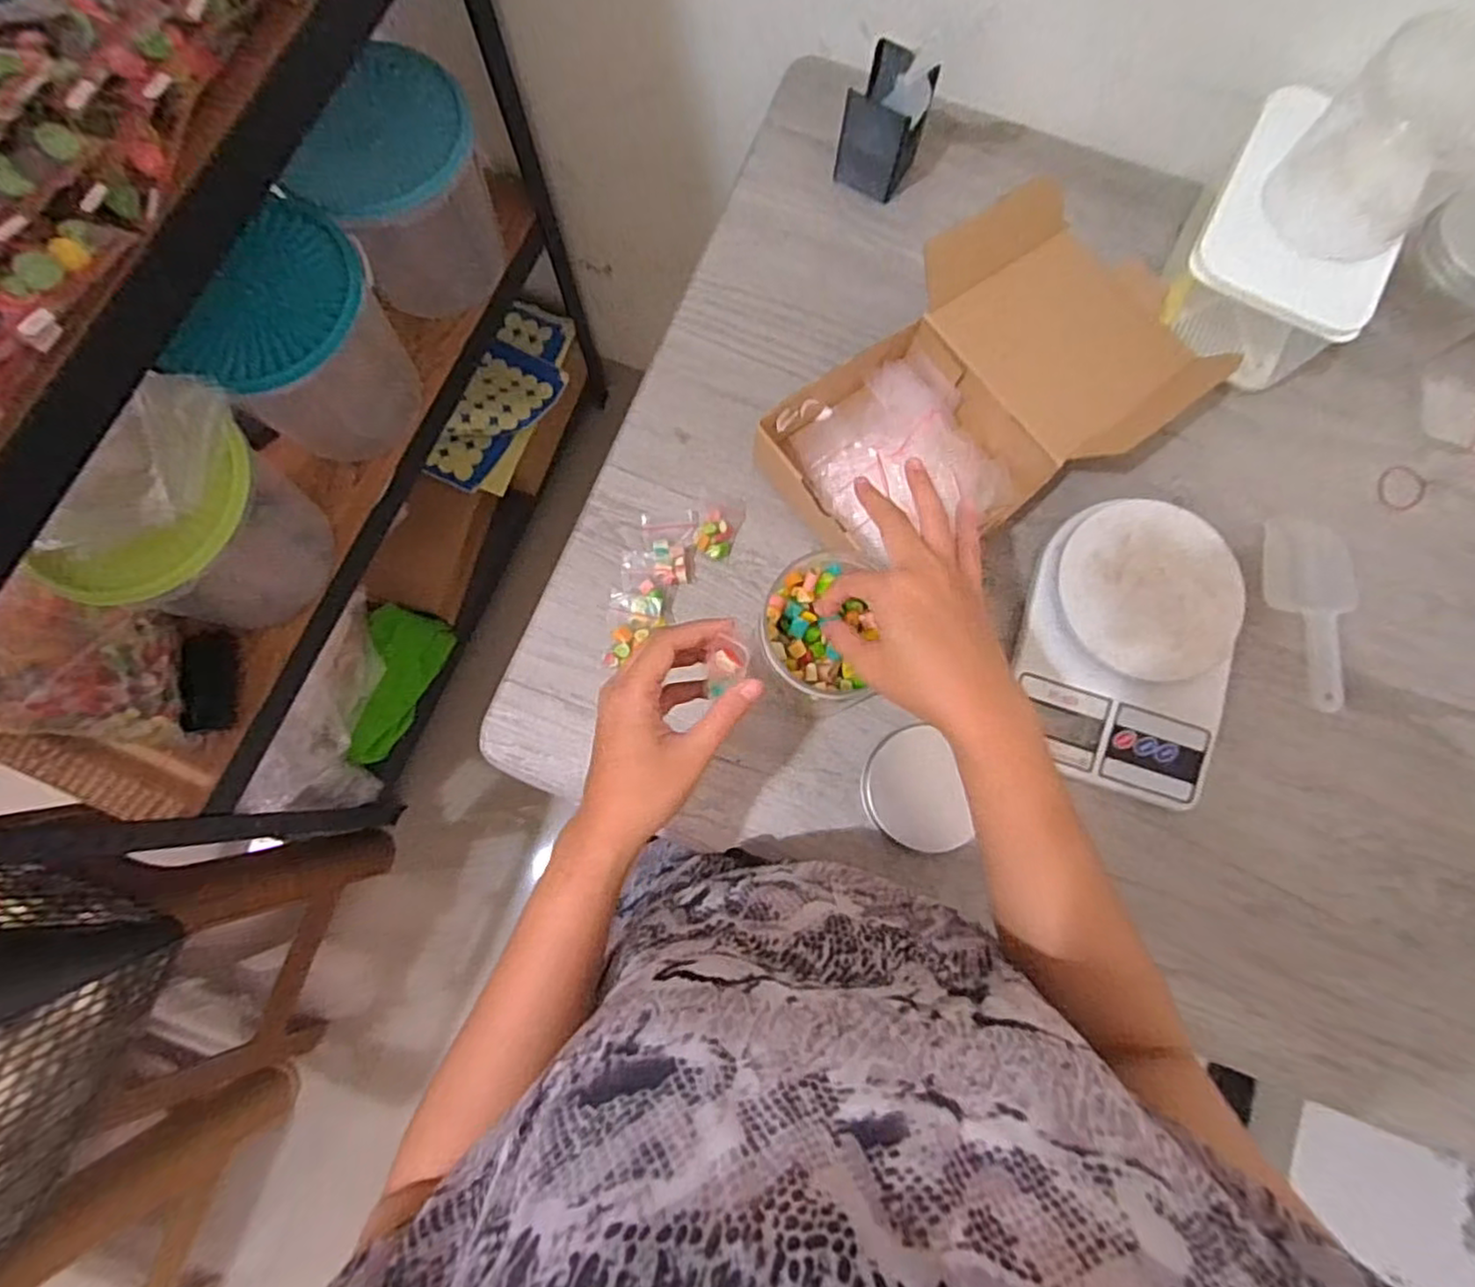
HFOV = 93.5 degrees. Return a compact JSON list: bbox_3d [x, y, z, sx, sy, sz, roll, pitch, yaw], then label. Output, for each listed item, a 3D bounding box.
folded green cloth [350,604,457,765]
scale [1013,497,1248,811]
[{"bbox_3d":[-0.532,0.071,1.071,0.079,0.095,0.245,20,94,3],"label":"folded green cloth"},{"bbox_3d":[0.290,0.002,0.515,0.148,0.038,0.208,16,78,2],"label":"scale"}]

